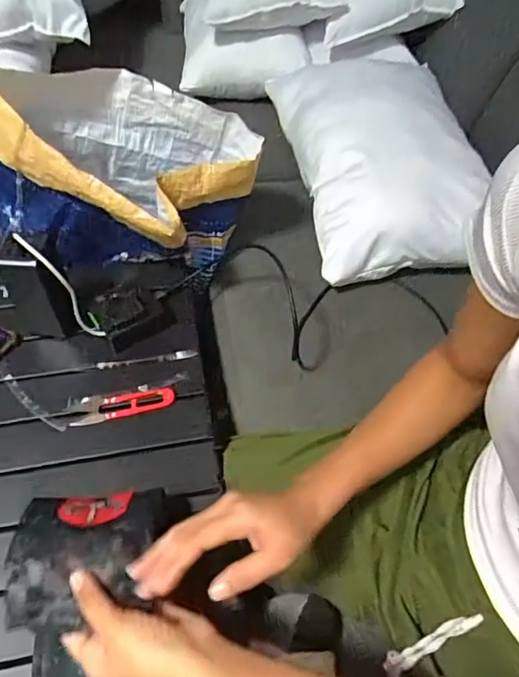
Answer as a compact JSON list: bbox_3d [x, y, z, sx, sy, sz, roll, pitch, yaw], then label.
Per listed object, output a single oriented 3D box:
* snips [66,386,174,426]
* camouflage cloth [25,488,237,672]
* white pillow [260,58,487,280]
[{"bbox_3d":[-0.154,0.074,0.585,0.113,0.009,0.032,-9,53,-11],"label":"snips"},{"bbox_3d":[-0.138,0.173,0.422,0.112,0.057,0.116,-5,52,-7],"label":"camouflage cloth"},{"bbox_3d":[0.175,-0.309,0.838,0.232,0.115,0.469,-4,52,-6],"label":"white pillow"}]

